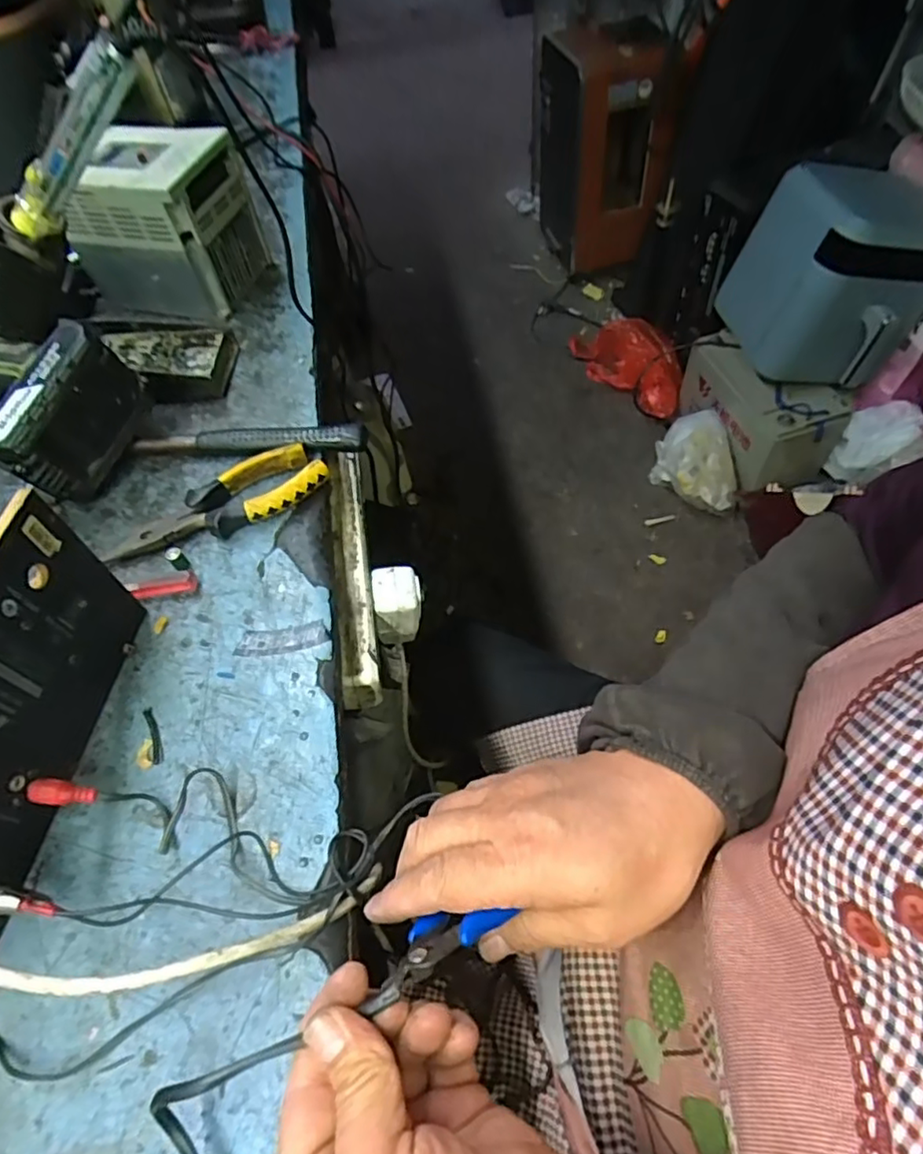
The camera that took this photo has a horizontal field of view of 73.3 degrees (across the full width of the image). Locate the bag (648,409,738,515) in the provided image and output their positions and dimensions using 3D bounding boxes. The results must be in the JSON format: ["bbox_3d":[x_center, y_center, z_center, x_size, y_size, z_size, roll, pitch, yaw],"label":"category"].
[{"bbox_3d":[0.514,-0.245,1.346,0.142,0.119,0.201,-19,58,-8],"label":"bag"}]

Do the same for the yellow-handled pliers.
[{"bbox_3d":[-0.167,-0.047,0.432,0.148,0.020,0.045,-29,60,-14],"label":"yellow-handled pliers"}]

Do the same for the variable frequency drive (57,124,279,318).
[{"bbox_3d":[-0.267,-0.319,0.556,0.130,0.114,0.102,11,59,11],"label":"variable frequency drive"}]

